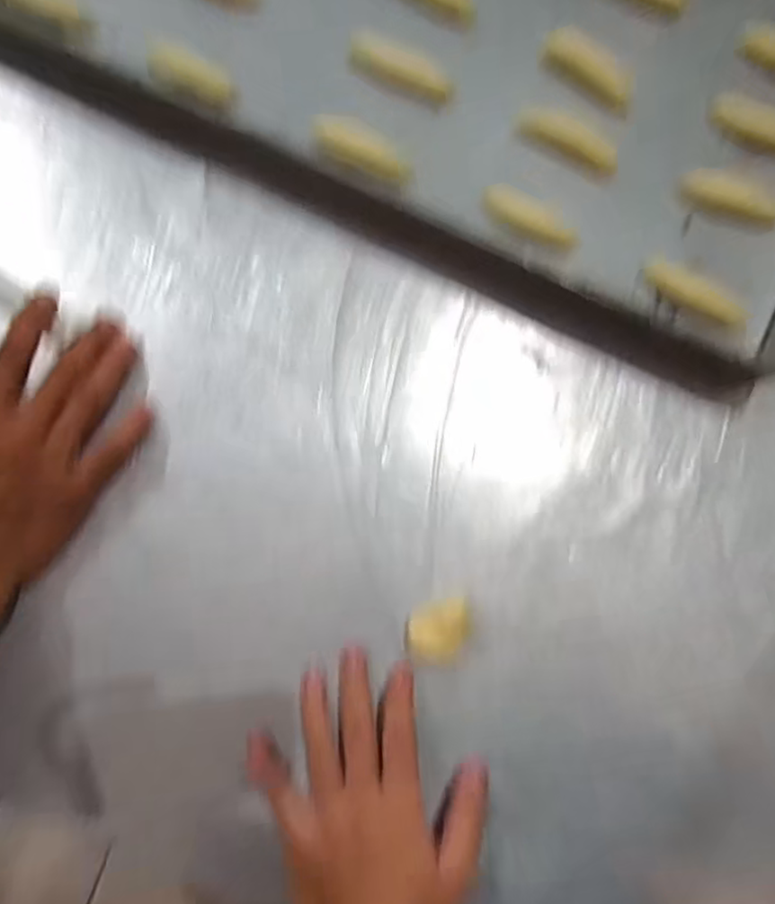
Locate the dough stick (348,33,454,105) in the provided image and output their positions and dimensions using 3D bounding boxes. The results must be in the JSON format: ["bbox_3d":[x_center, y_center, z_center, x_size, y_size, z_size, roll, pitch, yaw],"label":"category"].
[{"bbox_3d":[0.010,-0.259,0.452,0.072,0.013,0.024,20,83,-1],"label":"dough stick"}]

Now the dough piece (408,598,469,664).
[{"bbox_3d":[0.031,0.110,0.412,0.037,0.017,0.035,-8,84,-4],"label":"dough piece"}]

